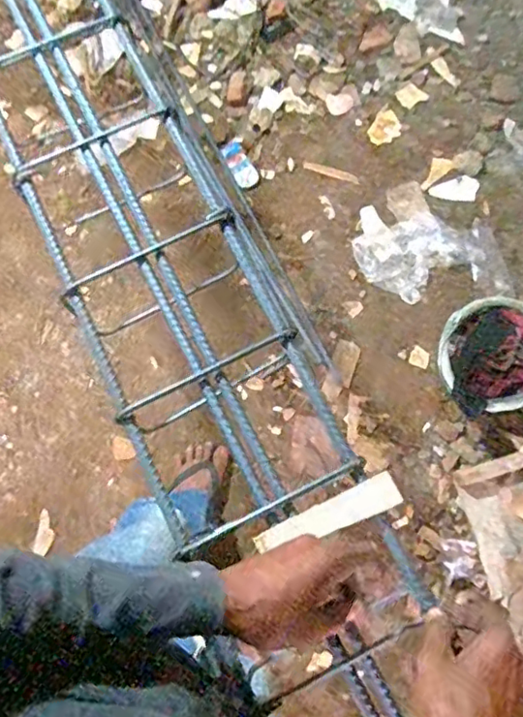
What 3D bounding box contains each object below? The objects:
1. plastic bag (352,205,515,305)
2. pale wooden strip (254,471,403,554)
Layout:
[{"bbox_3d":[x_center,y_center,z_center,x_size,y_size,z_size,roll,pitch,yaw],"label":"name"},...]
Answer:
[{"bbox_3d":[0.442,-0.261,1.524,0.404,0.043,0.245,9,77,1],"label":"plastic bag"},{"bbox_3d":[0.064,0.154,0.568,0.141,0.018,0.032,-25,81,-5],"label":"pale wooden strip"}]

